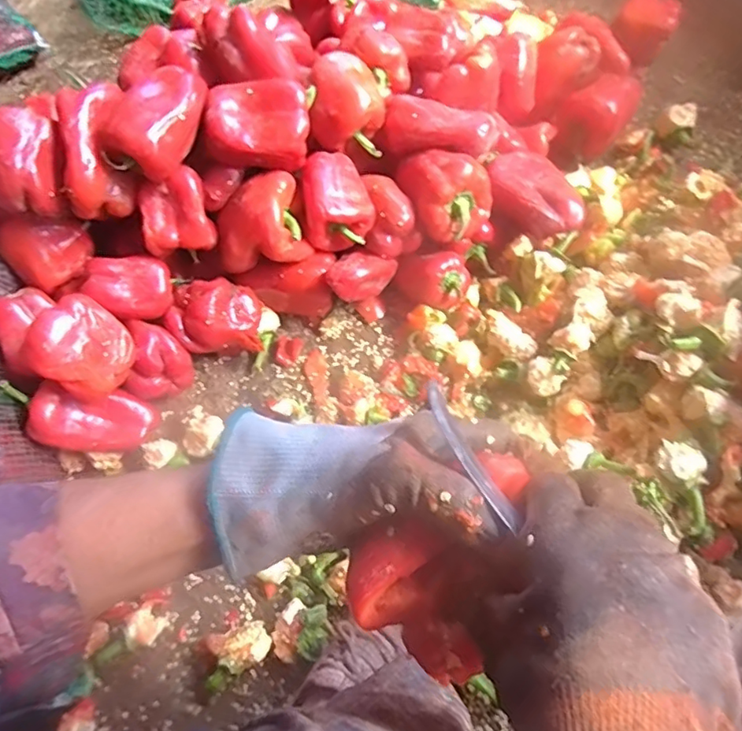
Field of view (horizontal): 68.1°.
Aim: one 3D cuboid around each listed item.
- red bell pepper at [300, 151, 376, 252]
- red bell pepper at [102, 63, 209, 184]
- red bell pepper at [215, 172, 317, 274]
[{"bbox_3d":[-0.036,-0.164,0.562,0.068,0.080,0.065,-1,66,3],"label":"red bell pepper"},{"bbox_3d":[-0.179,-0.207,0.466,0.048,0.051,0.098,37,73,17],"label":"red bell pepper"},{"bbox_3d":[-0.112,-0.136,0.544,0.091,0.073,0.065,-23,67,-7],"label":"red bell pepper"}]

